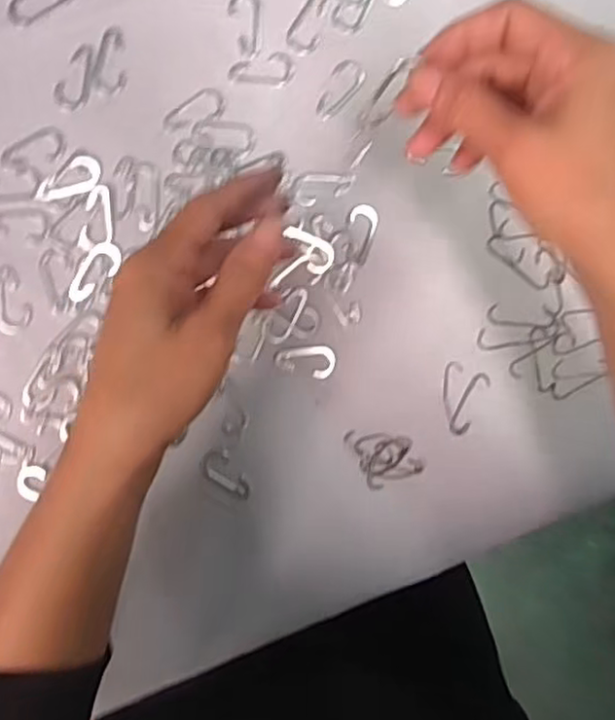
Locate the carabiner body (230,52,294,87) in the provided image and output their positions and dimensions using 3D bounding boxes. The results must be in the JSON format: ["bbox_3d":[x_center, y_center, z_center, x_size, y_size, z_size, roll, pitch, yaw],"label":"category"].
[{"bbox_3d":[-0.027,-0.172,0.388,0.038,0.004,0.019,-1,94,-4],"label":"carabiner body"}]

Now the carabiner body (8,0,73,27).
[{"bbox_3d":[-0.153,-0.205,0.375,0.038,0.004,0.017,-27,96,-2],"label":"carabiner body"}]

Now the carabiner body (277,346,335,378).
[{"bbox_3d":[0.000,0.001,0.403,0.036,0.004,0.020,0,94,-5],"label":"carabiner body"}]

